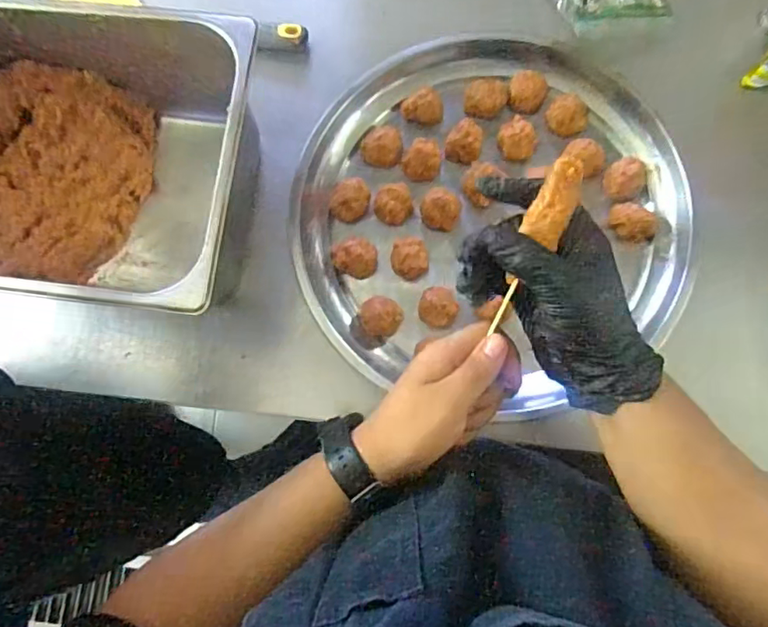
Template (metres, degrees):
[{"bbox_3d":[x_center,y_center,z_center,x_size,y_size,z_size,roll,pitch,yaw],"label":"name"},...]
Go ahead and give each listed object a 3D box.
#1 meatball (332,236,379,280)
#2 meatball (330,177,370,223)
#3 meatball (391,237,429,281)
[{"bbox_3d":[-0.031,-0.058,0.587,0.046,0.031,0.037,18,83,6],"label":"meatball"},{"bbox_3d":[-0.034,-0.119,0.591,0.040,0.033,0.049,38,85,8],"label":"meatball"},{"bbox_3d":[0.027,-0.055,0.582,0.037,0.028,0.039,1,81,4],"label":"meatball"}]

